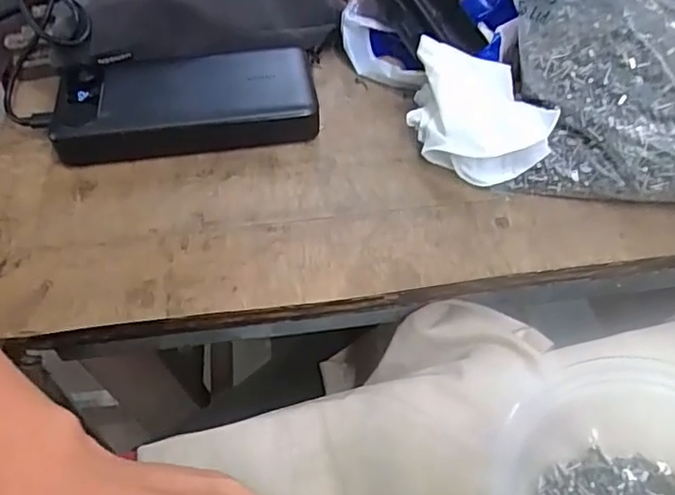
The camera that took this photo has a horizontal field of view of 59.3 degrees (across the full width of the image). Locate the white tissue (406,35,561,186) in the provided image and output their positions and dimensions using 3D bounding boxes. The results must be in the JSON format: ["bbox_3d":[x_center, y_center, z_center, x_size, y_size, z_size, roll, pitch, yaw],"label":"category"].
[{"bbox_3d":[0.080,-0.078,0.344,0.072,0.048,0.078,1,51,1],"label":"white tissue"}]

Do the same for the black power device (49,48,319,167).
[{"bbox_3d":[-0.093,-0.092,0.370,0.154,0.025,0.069,-5,51,-4],"label":"black power device"}]

